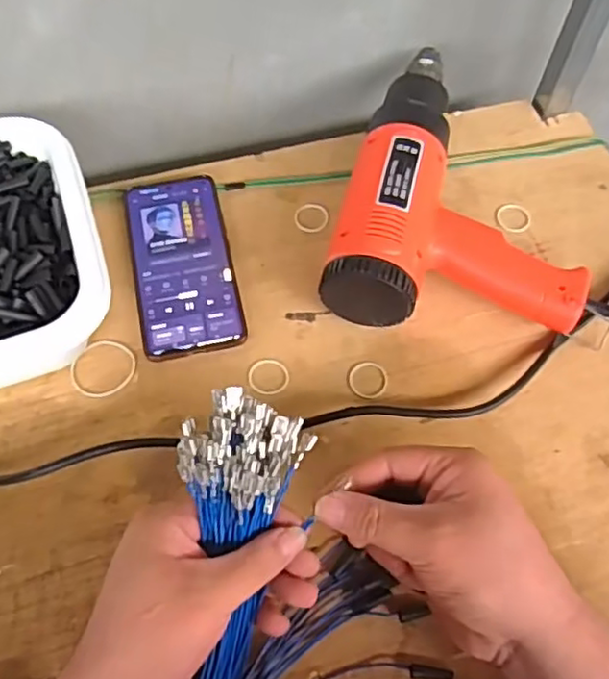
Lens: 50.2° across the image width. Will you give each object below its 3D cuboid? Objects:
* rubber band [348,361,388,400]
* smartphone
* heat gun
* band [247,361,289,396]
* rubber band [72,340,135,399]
[{"bbox_3d":[0.047,0.029,0.474,0.029,0.004,0.031,0,60,0],"label":"rubber band"},{"bbox_3d":[-0.097,-0.062,0.517,0.076,0.016,0.161,-11,61,-7],"label":"smartphone"},{"bbox_3d":[0.132,-0.122,0.521,0.185,0.072,0.272,13,61,7],"label":"heat gun"},{"bbox_3d":[-0.026,0.028,0.476,0.030,0.004,0.027,8,68,-1],"label":"band"},{"bbox_3d":[-0.148,0.021,0.476,0.045,0.004,0.045,0,60,0],"label":"rubber band"}]

